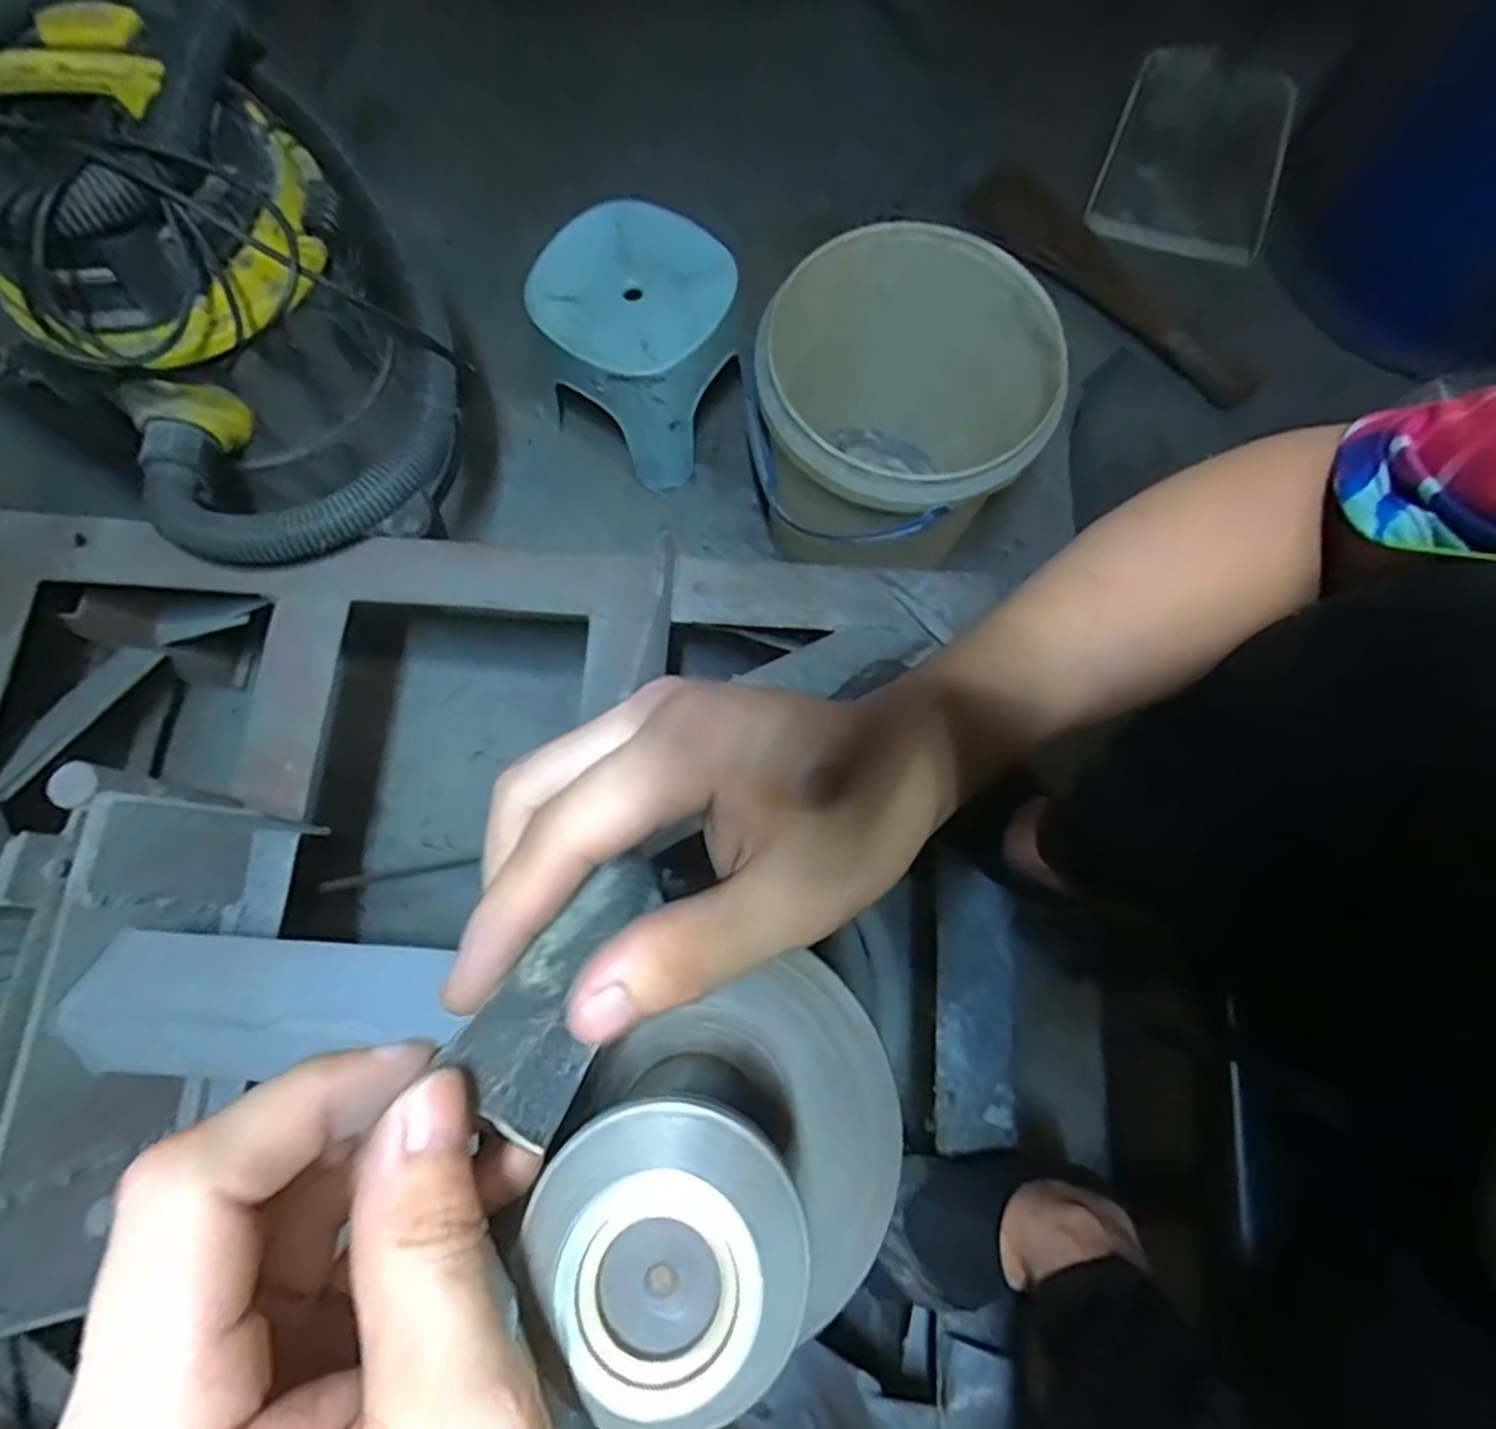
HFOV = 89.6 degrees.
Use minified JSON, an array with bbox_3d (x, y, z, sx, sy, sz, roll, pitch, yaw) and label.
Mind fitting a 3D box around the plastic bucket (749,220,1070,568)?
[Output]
[{"bbox_3d":[0.129,-0.292,0.824,0.313,0.310,0.266,24,76,5],"label":"plastic bucket"}]

